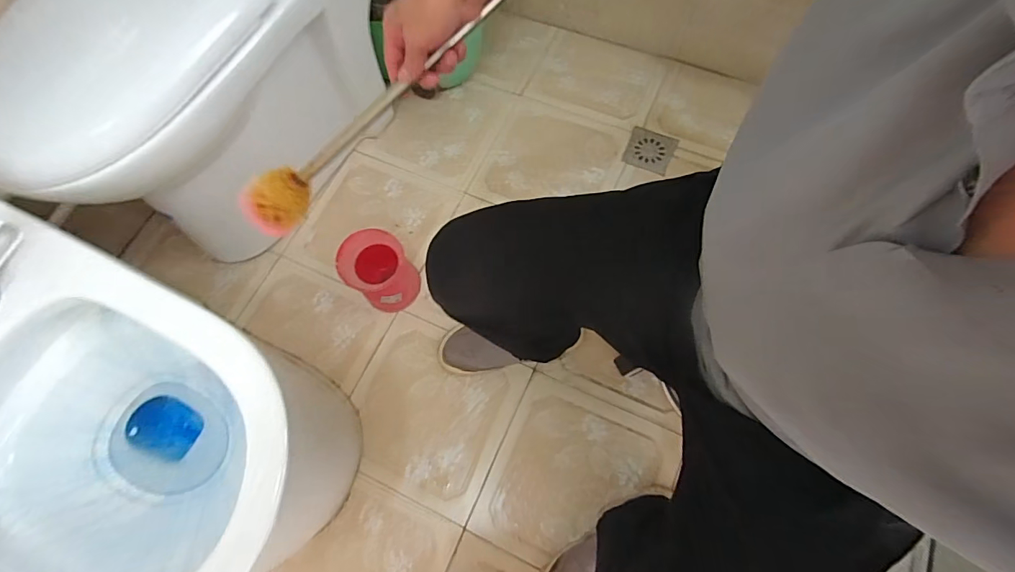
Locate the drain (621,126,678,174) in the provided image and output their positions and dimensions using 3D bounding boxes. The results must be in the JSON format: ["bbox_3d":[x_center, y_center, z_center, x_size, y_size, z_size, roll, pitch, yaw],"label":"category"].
[{"bbox_3d":[0.328,-0.314,1.048,0.106,0.007,0.106,22,71,9],"label":"drain"}]

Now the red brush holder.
[{"bbox_3d":[-0.247,-0.024,0.890,0.120,0.135,0.125,-1,69,1],"label":"red brush holder"}]

